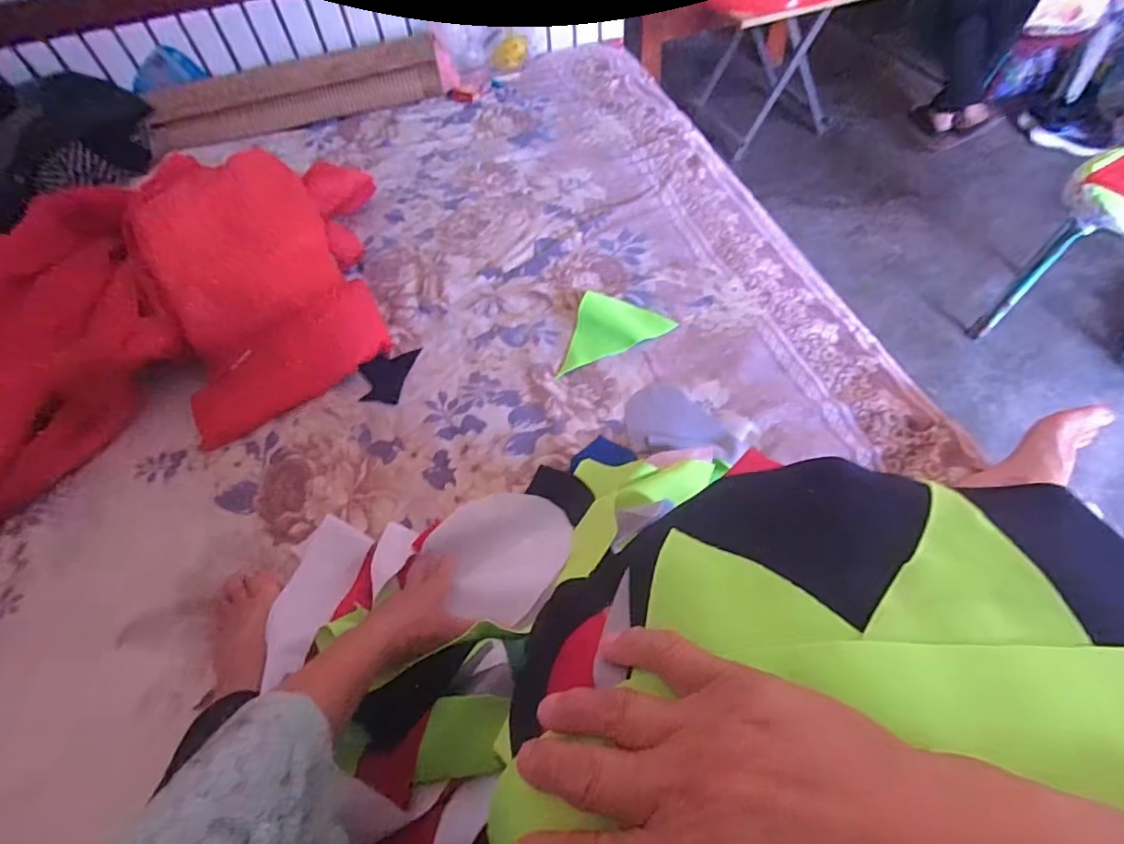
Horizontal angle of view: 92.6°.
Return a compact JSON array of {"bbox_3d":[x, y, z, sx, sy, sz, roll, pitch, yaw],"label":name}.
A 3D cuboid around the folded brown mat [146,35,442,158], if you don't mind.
[{"bbox_3d":[-0.548,-0.696,1.151,0.592,0.096,0.140,-19,57,-9],"label":"folded brown mat"}]

